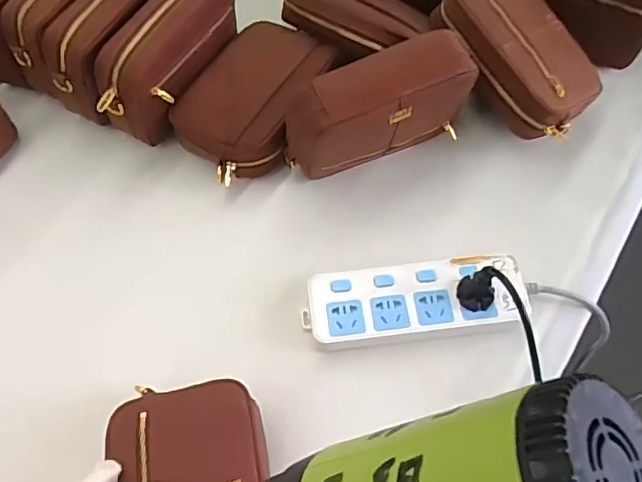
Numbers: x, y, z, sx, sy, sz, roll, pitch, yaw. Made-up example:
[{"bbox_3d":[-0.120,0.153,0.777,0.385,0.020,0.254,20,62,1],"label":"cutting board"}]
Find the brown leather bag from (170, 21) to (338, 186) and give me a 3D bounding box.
[{"bbox_3d":[-0.073,-0.157,0.660,0.123,0.074,0.199,25,64,14],"label":"brown leather bag"}]

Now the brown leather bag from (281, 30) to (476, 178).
[{"bbox_3d":[0.060,-0.134,0.594,0.191,0.116,0.057,-20,62,-10],"label":"brown leather bag"}]

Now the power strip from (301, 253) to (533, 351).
[{"bbox_3d":[0.090,0.054,0.550,0.207,0.023,0.074,-8,61,-3],"label":"power strip"}]

